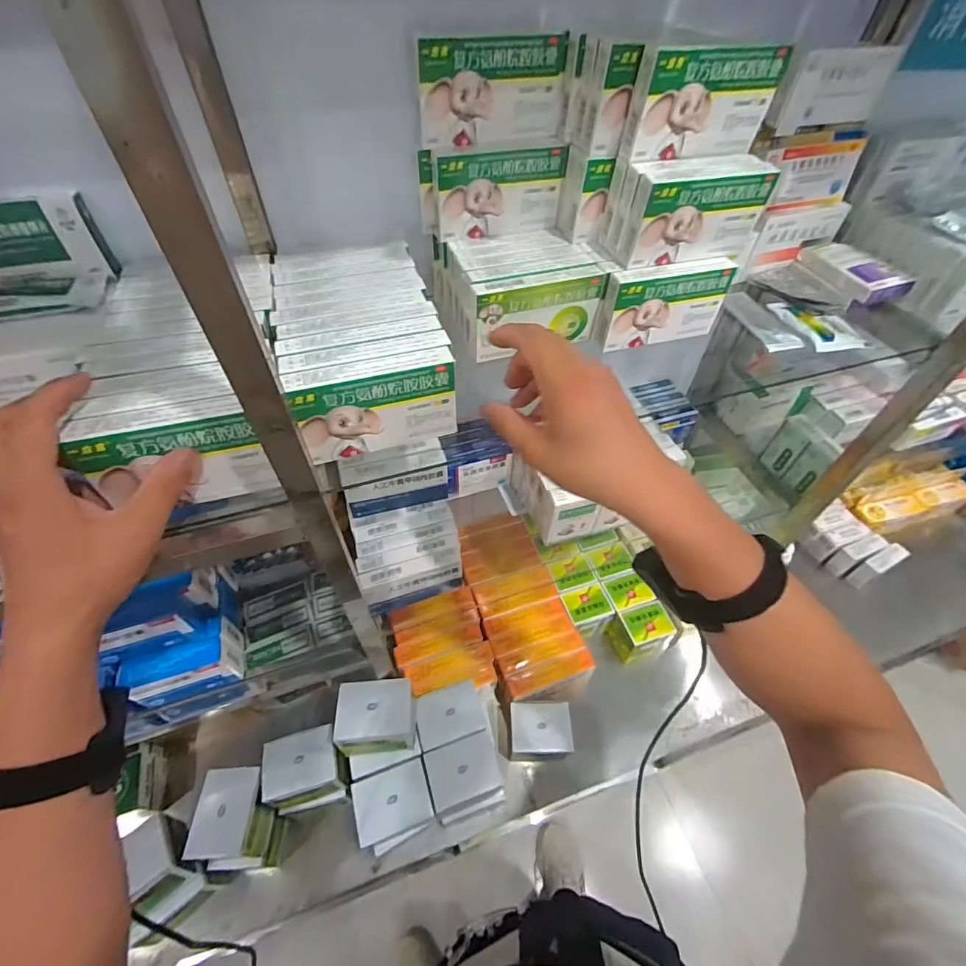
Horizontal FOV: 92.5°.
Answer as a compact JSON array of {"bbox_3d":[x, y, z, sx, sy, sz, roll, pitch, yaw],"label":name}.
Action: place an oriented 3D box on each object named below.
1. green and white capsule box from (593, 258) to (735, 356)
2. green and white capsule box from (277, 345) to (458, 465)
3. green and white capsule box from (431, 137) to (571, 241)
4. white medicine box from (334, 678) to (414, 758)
[{"bbox_3d":[0.187,-0.182,0.476,0.133,0.077,0.023,-13,52,-12],"label":"green and white capsule box"},{"bbox_3d":[-0.082,-0.061,0.367,0.120,0.074,0.028,-15,52,-13],"label":"green and white capsule box"},{"bbox_3d":[0.017,-0.291,0.463,0.130,0.077,0.018,-13,52,-12],"label":"green and white capsule box"},{"bbox_3d":[-0.144,0.321,0.636,0.097,0.078,0.079,-2,50,-3],"label":"white medicine box"}]

